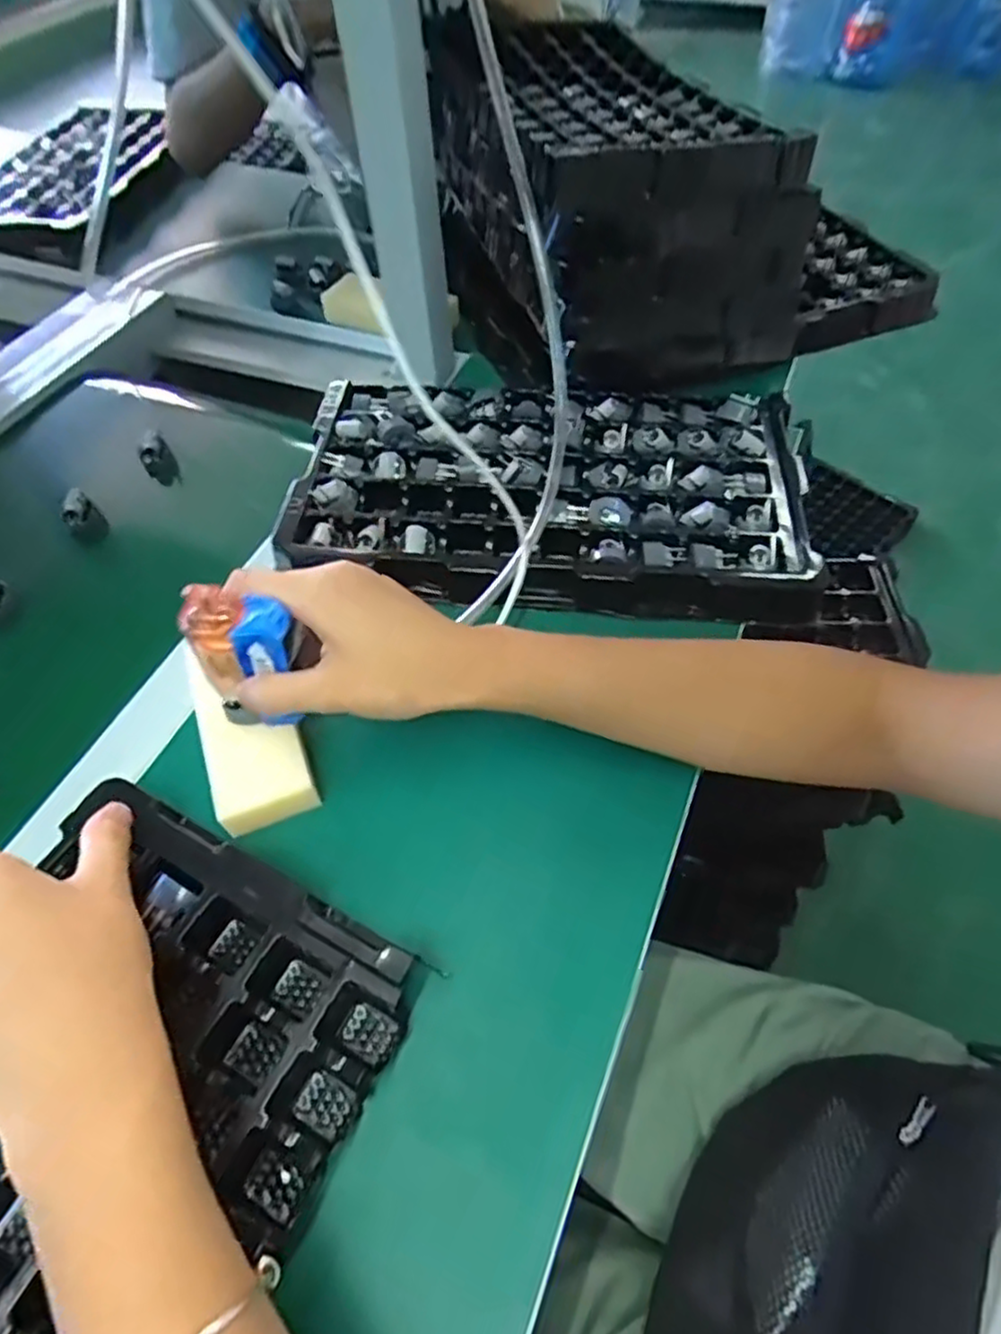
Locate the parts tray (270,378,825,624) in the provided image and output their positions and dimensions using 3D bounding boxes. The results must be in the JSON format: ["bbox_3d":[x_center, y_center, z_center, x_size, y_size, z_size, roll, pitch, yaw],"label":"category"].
[{"bbox_3d":[0.037,-0.135,0.516,0.357,0.038,0.207,6,55,5],"label":"parts tray"}]

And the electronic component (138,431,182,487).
[{"bbox_3d":[-0.284,-0.172,0.583,0.023,0.041,0.019,-26,59,-16],"label":"electronic component"}]

